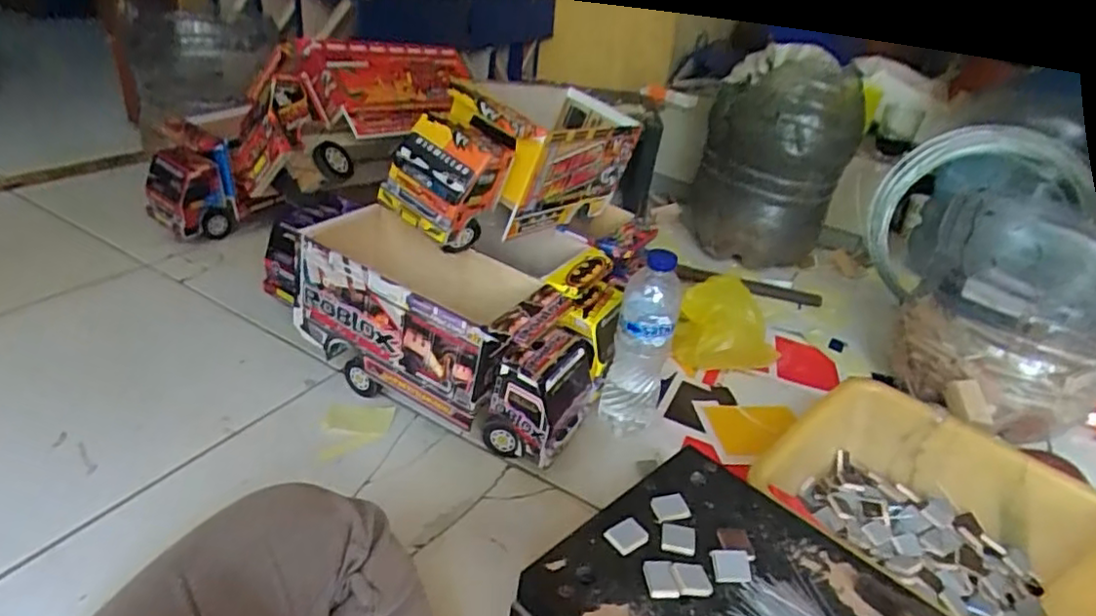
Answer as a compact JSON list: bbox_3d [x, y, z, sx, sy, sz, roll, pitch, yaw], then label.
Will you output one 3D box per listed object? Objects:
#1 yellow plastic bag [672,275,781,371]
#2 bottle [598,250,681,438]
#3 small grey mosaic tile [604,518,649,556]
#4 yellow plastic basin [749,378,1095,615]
[{"bbox_3d":[0.245,0.029,0.920,0.127,0.112,0.103,-6,33,-22],"label":"yellow plastic bag"},{"bbox_3d":[0.105,0.044,0.743,0.065,0.225,0.060,14,31,11],"label":"bottle"},{"bbox_3d":[0.057,0.165,0.473,0.025,0.009,0.022,-16,38,-34],"label":"small grey mosaic tile"},{"bbox_3d":[0.344,0.206,0.594,0.262,0.096,0.273,-21,41,-39],"label":"yellow plastic basin"}]

